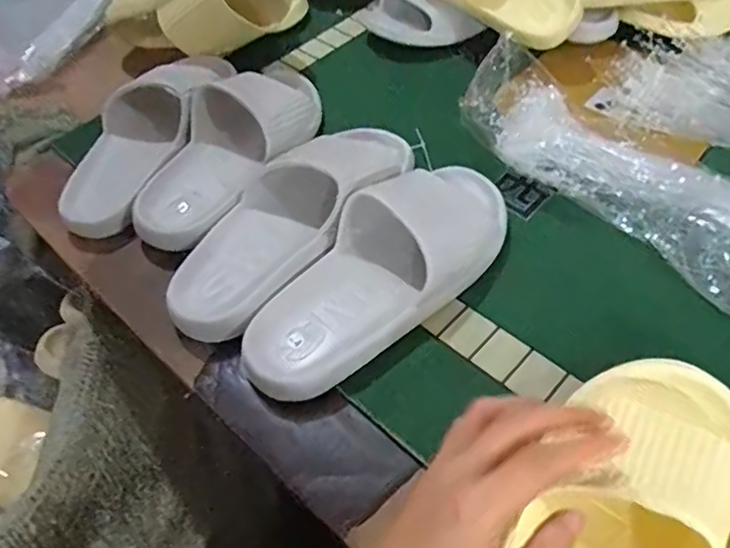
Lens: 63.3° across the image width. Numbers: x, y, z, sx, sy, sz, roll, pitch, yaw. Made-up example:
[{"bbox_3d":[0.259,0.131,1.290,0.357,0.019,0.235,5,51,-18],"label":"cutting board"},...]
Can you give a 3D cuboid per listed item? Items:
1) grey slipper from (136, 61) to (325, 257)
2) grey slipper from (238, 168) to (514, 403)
[{"bbox_3d":[-0.124,-0.139,0.573,0.113,0.062,0.274,19,56,20],"label":"grey slipper"},{"bbox_3d":[0.017,-0.007,0.476,0.263,0.057,0.104,-39,57,-23],"label":"grey slipper"}]

